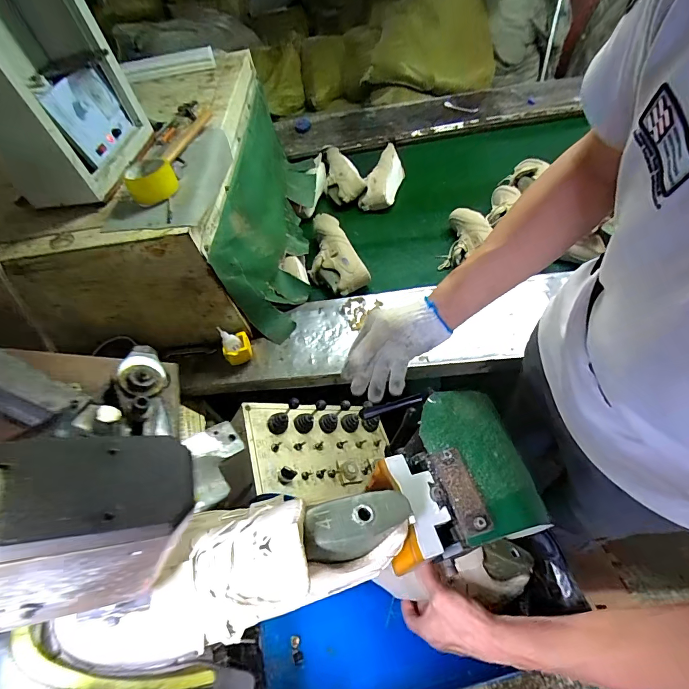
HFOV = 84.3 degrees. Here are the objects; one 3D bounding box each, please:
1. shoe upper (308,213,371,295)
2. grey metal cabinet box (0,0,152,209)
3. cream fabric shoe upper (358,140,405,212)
[{"bbox_3d":[-0.045,-0.263,1.101,0.137,0.082,0.276,-28,55,-9],"label":"shoe upper"},{"bbox_3d":[-0.597,-0.529,0.723,0.200,0.371,0.298,-1,55,10],"label":"grey metal cabinet box"},{"bbox_3d":[0.140,-0.564,1.290,0.109,0.065,0.274,19,73,15],"label":"cream fabric shoe upper"}]

